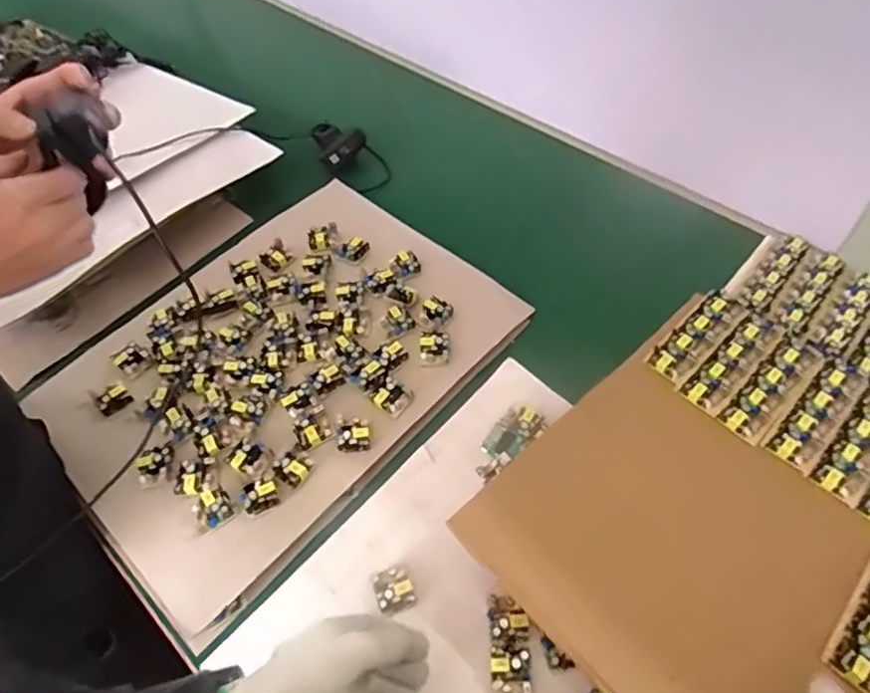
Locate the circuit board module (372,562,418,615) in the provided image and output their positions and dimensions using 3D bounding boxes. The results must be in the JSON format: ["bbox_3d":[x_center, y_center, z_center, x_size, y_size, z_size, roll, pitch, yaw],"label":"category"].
[{"bbox_3d":[-0.037,0.218,0.548,0.034,0.012,0.040,-17,58,-7],"label":"circuit board module"}]

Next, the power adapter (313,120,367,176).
[{"bbox_3d":[-0.150,-0.300,0.898,0.084,0.042,0.071,36,67,24],"label":"power adapter"}]

